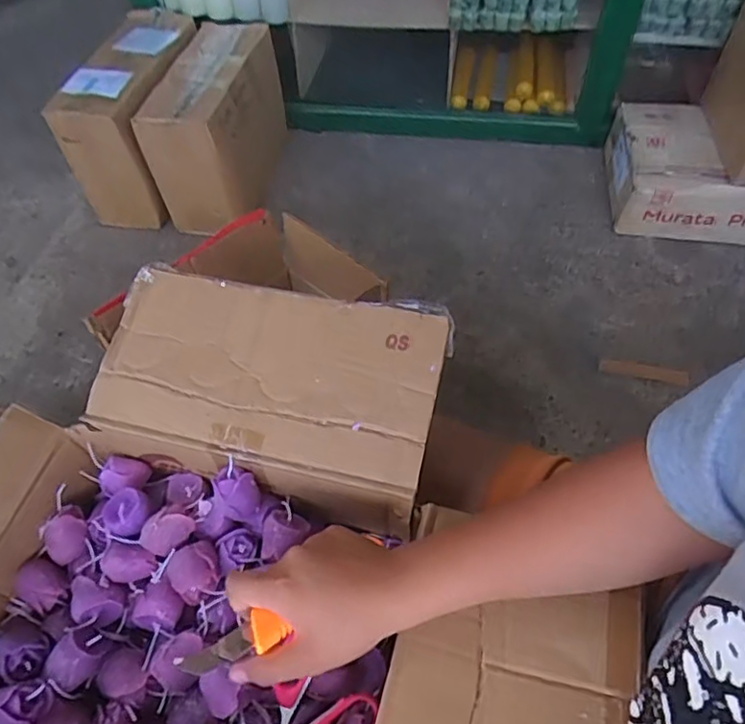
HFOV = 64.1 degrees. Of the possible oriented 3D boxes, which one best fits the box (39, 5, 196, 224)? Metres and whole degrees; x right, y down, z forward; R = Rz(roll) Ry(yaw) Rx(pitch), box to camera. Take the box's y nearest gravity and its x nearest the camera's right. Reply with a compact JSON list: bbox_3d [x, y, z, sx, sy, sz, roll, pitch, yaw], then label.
[{"bbox_3d":[-0.541,-0.570,1.420,0.204,0.332,0.394,8,54,9],"label":"box"}]

